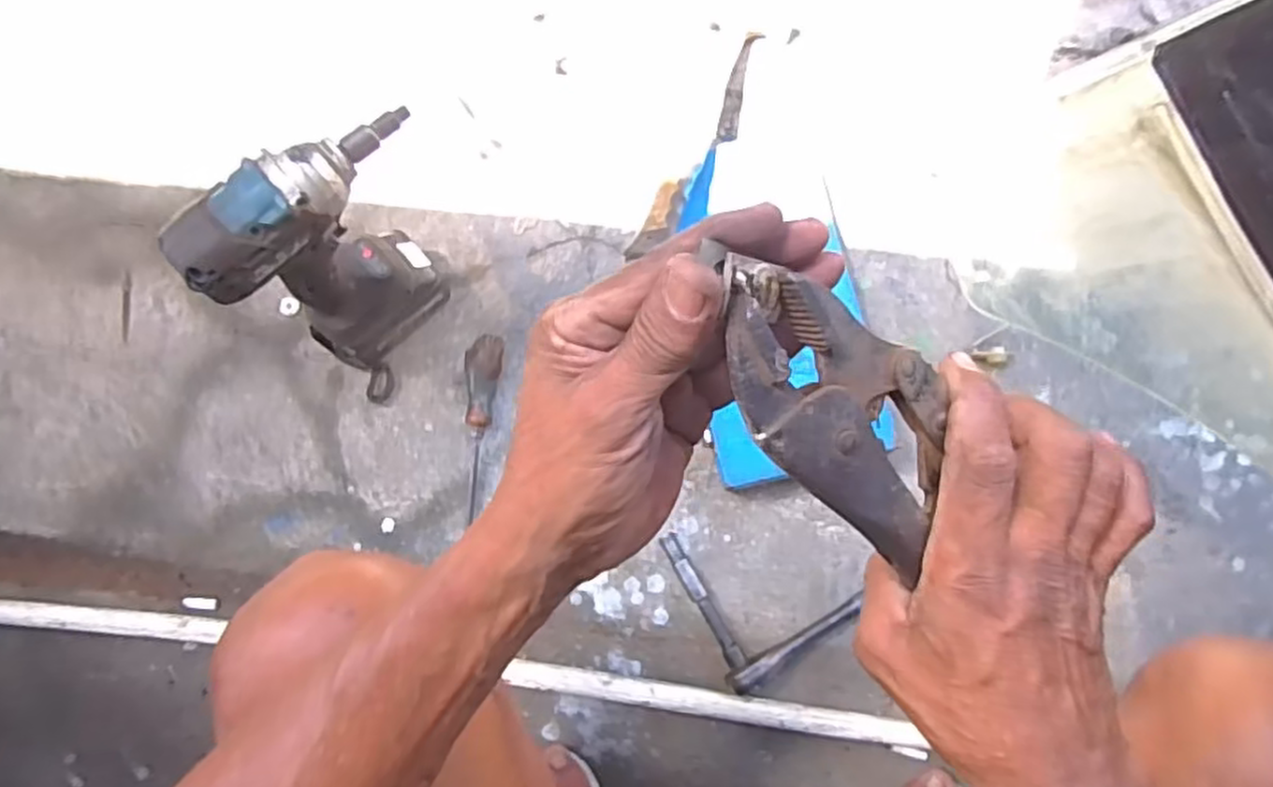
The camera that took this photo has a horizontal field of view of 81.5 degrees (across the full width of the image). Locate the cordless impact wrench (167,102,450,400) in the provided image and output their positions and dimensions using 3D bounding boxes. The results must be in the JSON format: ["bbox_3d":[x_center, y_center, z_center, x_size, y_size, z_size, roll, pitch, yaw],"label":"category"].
[{"bbox_3d":[-0.222,-0.110,0.591,0.076,0.253,0.178,38,84,8],"label":"cordless impact wrench"}]

